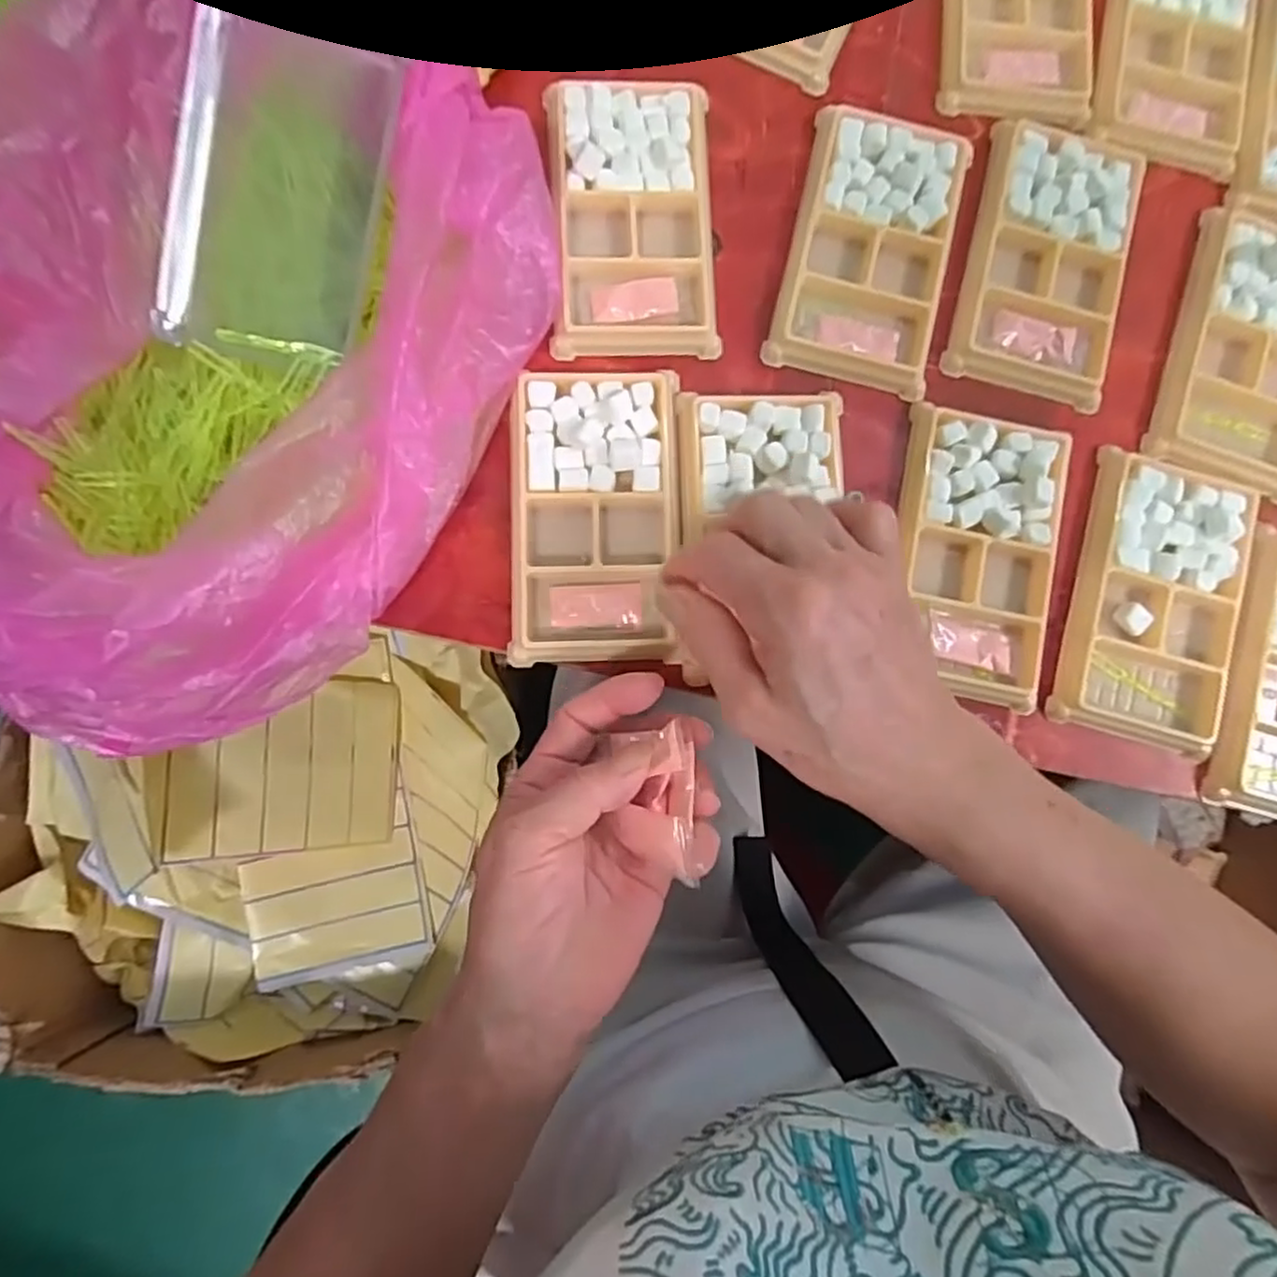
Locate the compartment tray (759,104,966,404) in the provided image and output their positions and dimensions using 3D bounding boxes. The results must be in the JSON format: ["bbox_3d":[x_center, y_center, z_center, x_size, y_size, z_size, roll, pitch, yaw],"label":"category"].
[{"bbox_3d":[0.116,-0.194,0.351,0.077,0.011,0.138,14,84,-2],"label":"compartment tray"}]

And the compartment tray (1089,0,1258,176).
[{"bbox_3d":[0.281,-0.310,0.373,0.075,0.015,0.131,11,84,-2],"label":"compartment tray"}]

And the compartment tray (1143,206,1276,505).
[{"bbox_3d":[0.309,-0.142,0.357,0.079,0.020,0.137,19,84,-1],"label":"compartment tray"}]

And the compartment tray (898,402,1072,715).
[{"bbox_3d":[0.160,-0.039,0.337,0.073,0.015,0.133,10,84,-2],"label":"compartment tray"}]

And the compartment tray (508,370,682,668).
[{"bbox_3d":[-0.019,-0.057,0.328,0.076,0.015,0.134,0,84,-3],"label":"compartment tray"}]

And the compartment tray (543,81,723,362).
[{"bbox_3d":[-0.002,-0.204,0.344,0.077,0.016,0.134,-2,84,-3],"label":"compartment tray"}]

